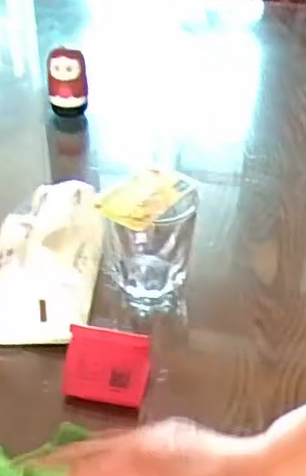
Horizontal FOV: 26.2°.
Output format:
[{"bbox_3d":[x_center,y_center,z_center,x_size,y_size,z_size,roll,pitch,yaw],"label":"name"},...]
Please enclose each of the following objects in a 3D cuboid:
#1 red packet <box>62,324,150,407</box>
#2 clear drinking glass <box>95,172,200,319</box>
[{"bbox_3d":[-0.034,0.092,0.476,0.059,0.053,0.004,8,8,5],"label":"red packet"},{"bbox_3d":[-0.003,-0.001,0.558,0.074,0.107,0.075,2,42,2],"label":"clear drinking glass"}]

